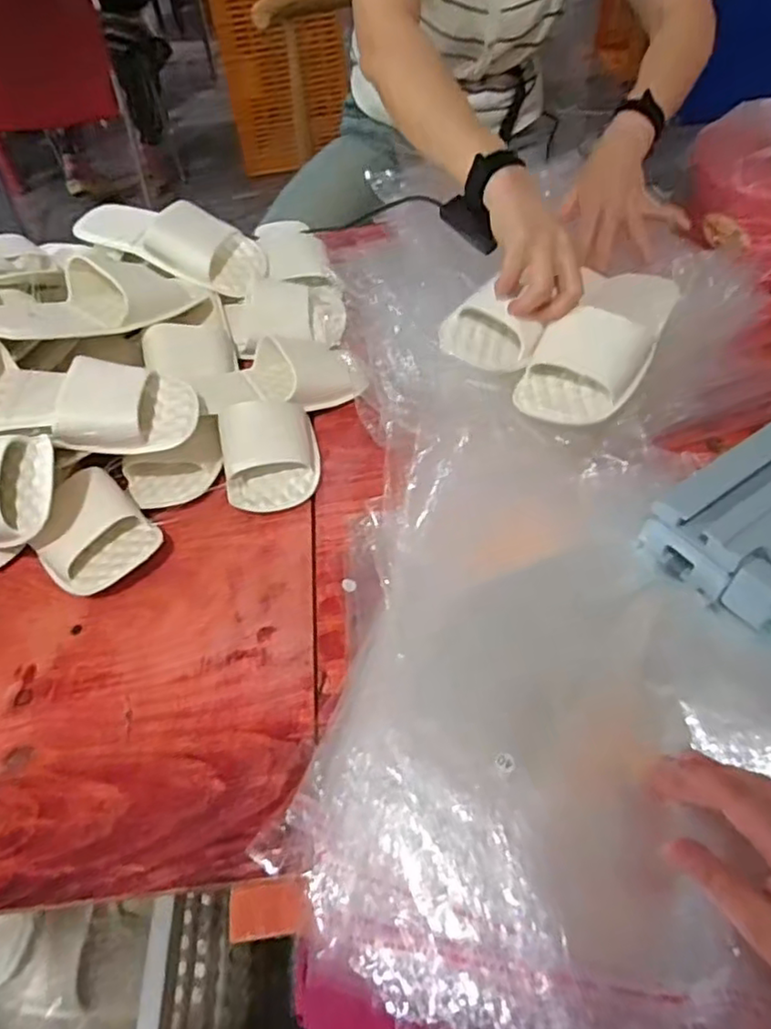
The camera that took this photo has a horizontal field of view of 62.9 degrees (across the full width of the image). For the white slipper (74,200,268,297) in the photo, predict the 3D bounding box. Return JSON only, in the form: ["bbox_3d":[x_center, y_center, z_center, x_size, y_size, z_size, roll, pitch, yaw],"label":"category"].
[{"bbox_3d":[-0.291,-0.365,0.830,0.264,0.063,0.109,16,54,2],"label":"white slipper"}]

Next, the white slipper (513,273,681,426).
[{"bbox_3d":[0.222,-0.191,0.637,0.100,0.051,0.245,25,58,22],"label":"white slipper"}]

